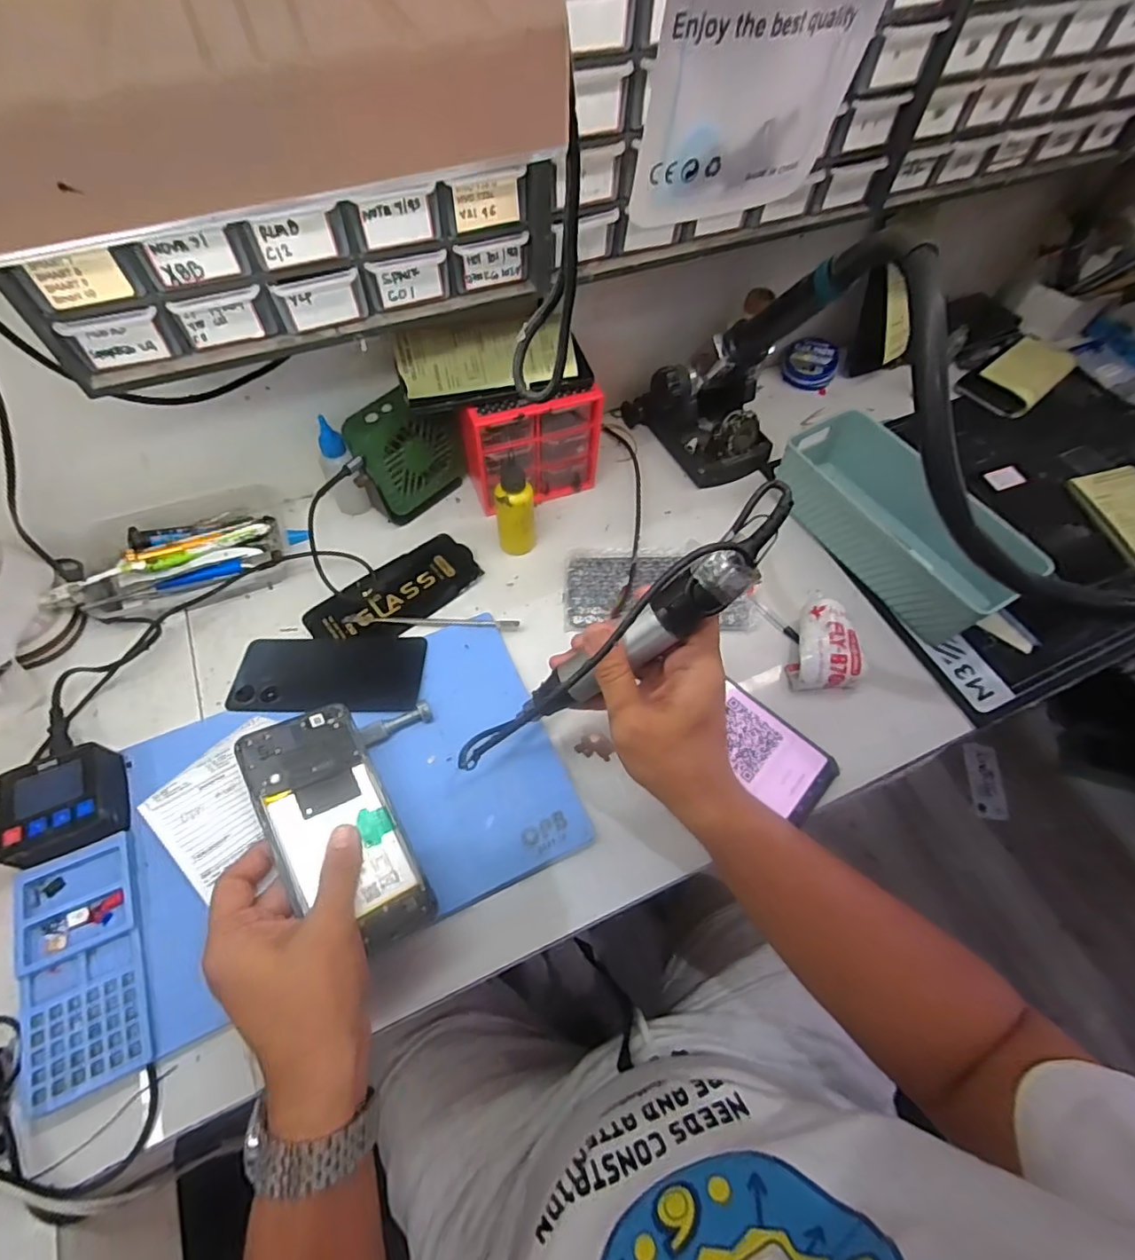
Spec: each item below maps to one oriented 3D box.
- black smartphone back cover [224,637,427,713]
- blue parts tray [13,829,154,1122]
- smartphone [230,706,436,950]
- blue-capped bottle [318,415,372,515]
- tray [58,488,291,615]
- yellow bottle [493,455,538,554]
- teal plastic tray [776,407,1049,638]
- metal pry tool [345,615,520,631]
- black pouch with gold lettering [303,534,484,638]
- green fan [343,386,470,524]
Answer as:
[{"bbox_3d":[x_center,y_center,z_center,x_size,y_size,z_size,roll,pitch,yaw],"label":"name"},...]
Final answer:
[{"bbox_3d":[-0.207,0.036,0.493,0.160,0.010,0.075,1,59,-1],"label":"black smartphone back cover"},{"bbox_3d":[-0.320,0.218,0.376,0.069,0.015,0.149,-21,62,-13],"label":"blue parts tray"},{"bbox_3d":[-0.152,0.126,0.370,0.073,0.006,0.160,-21,67,-31],"label":"smartphone"},{"bbox_3d":[-0.219,-0.153,0.545,0.028,0.102,0.030,-29,64,-17],"label":"blue-capped bottle"},{"bbox_3d":[-0.359,-0.065,0.529,0.186,0.044,0.107,-21,62,-13],"label":"tray"},{"bbox_3d":[-0.048,-0.111,0.535,0.032,0.100,0.032,22,61,11],"label":"yellow bottle"},{"bbox_3d":[0.318,-0.109,0.564,0.106,0.069,0.247,-29,64,-17],"label":"teal plastic tray"},{"bbox_3d":[-0.123,-0.009,0.520,0.157,0.013,0.011,3,59,0],"label":"metal pry tool"},{"bbox_3d":[-0.161,-0.033,0.541,0.158,0.008,0.070,-36,66,-21],"label":"black pouch with gold lettering"},{"bbox_3d":[-0.152,-0.170,0.555,0.049,0.113,0.112,38,65,19],"label":"green fan"}]

